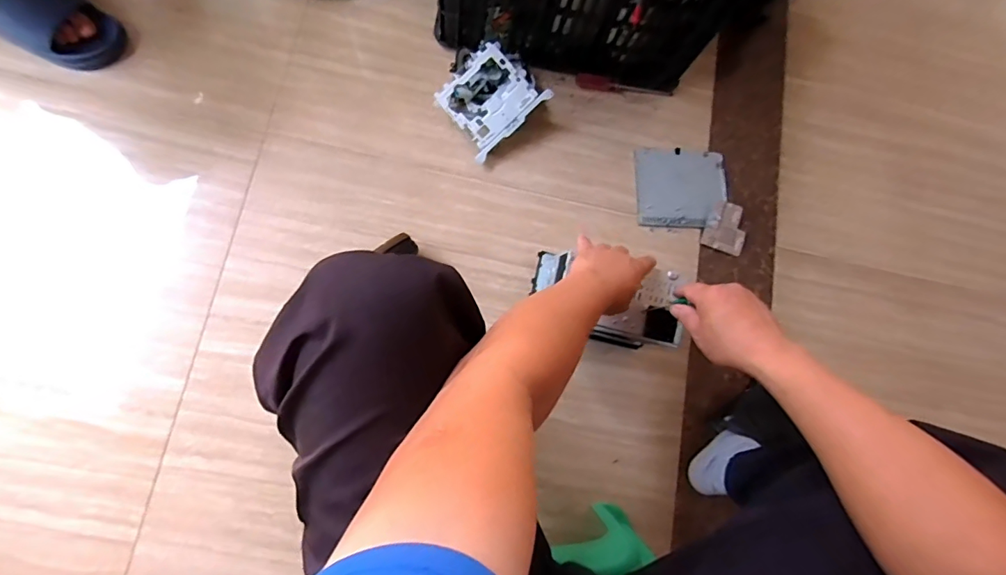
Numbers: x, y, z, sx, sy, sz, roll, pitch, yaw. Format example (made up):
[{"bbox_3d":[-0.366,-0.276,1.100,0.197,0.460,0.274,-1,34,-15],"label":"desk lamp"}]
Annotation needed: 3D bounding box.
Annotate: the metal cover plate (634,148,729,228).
[{"bbox_3d":[0.350,-0.194,0.950,0.189,0.014,0.160,0,77,-8],"label":"metal cover plate"}]

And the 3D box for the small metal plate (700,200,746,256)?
[{"bbox_3d":[0.430,-0.116,0.936,0.079,0.006,0.097,19,81,1],"label":"small metal plate"}]

